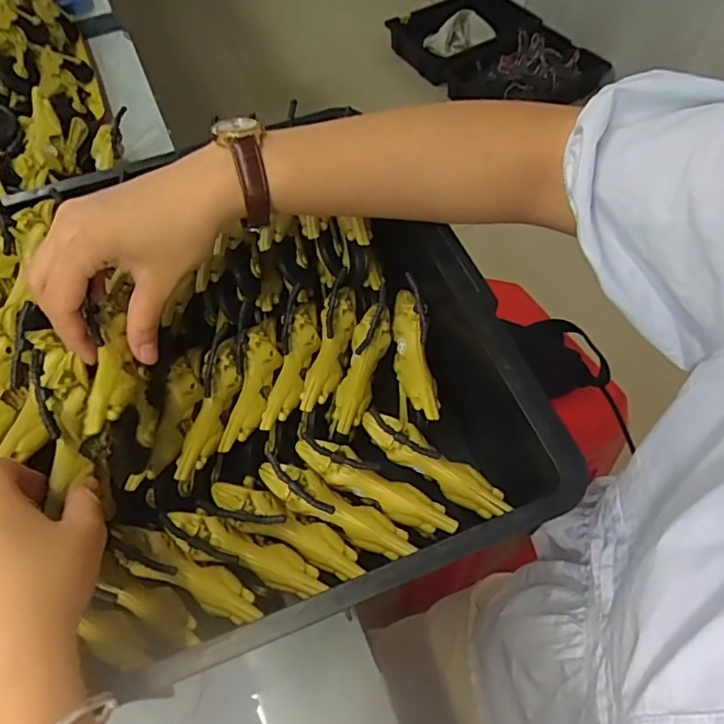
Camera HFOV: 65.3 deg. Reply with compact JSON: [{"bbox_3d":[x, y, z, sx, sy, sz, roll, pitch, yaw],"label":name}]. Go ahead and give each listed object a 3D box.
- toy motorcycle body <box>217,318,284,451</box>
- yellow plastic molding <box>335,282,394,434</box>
[{"bbox_3d":[-0.070,0.014,0.376,0.022,0.020,0.098,7,59,7],"label":"toy motorcycle body"},{"bbox_3d":[0.000,-0.001,0.371,0.024,0.033,0.098,12,59,10],"label":"yellow plastic molding"}]

